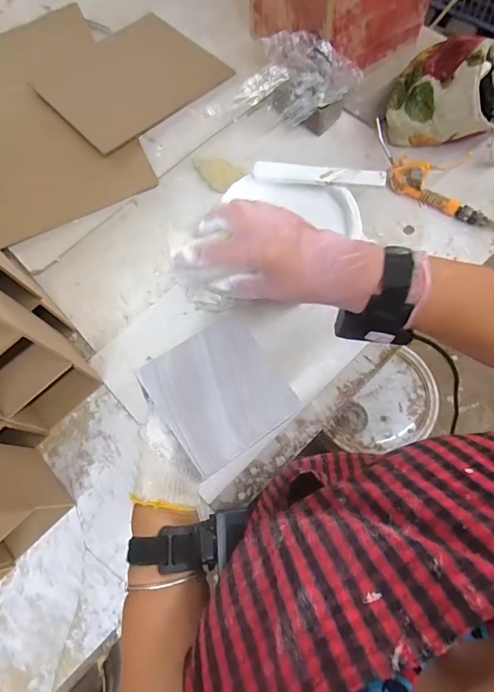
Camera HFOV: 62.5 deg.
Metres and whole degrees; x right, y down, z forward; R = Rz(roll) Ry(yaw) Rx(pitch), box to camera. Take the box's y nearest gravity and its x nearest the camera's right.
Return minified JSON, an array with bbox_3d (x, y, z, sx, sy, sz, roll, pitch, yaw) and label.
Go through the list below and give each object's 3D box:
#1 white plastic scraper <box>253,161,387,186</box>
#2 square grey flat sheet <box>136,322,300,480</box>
[{"bbox_3d":[0.112,-0.268,0.639,0.201,0.007,0.027,8,87,7],"label":"white plastic scraper"},{"bbox_3d":[-0.023,0.039,0.360,0.107,0.004,0.109,-32,78,-18],"label":"square grey flat sheet"}]

